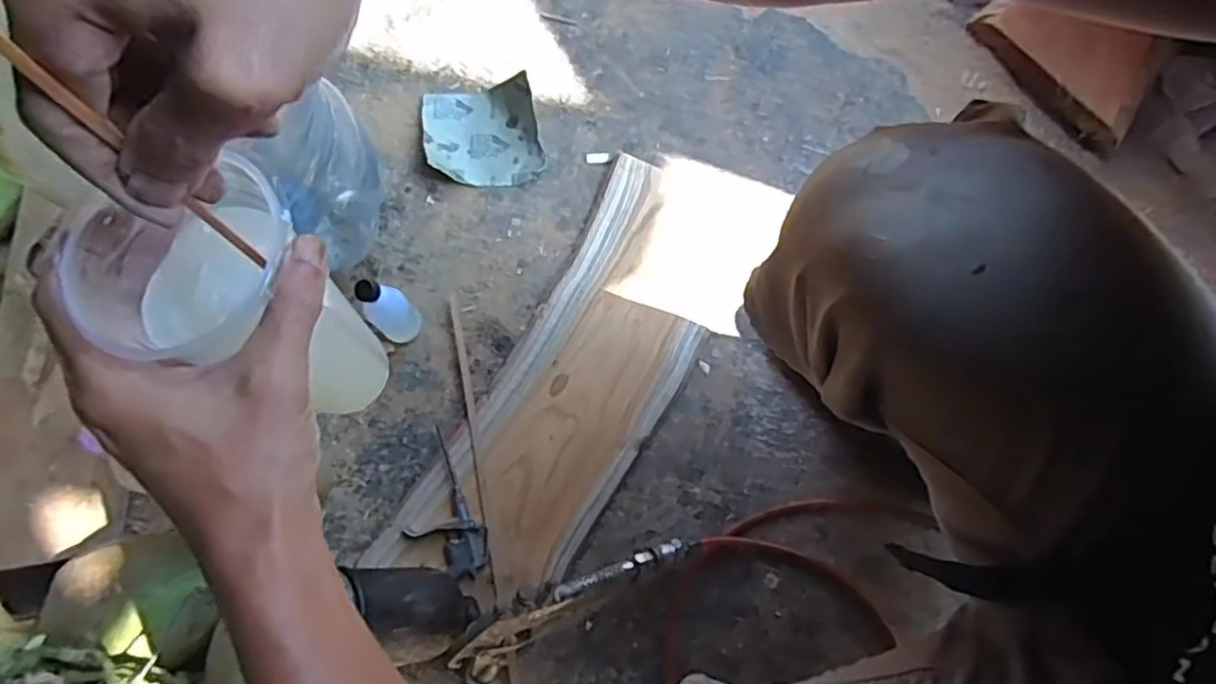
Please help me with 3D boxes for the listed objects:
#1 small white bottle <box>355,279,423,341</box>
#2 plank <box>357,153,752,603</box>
[{"bbox_3d":[-0.216,-0.032,0.690,0.032,0.106,0.040,30,75,8],"label":"small white bottle"},{"bbox_3d":[-0.021,0.030,0.712,0.164,0.025,0.485,29,75,8],"label":"plank"}]

